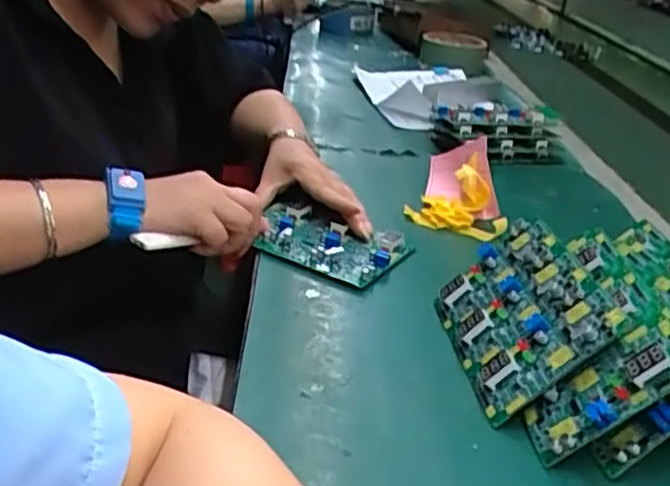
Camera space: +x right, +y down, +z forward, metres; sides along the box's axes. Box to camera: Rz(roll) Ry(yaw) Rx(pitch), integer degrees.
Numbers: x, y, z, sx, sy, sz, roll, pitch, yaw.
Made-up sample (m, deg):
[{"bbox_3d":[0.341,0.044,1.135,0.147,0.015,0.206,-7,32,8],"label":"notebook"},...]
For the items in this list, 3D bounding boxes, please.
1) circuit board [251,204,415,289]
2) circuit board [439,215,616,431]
[{"bbox_3d":[-0.007,0.001,0.635,0.127,0.022,0.087,20,29,24],"label":"circuit board"},{"bbox_3d":[0.128,0.044,0.499,0.018,0.110,0.143,41,14,-26],"label":"circuit board"}]

